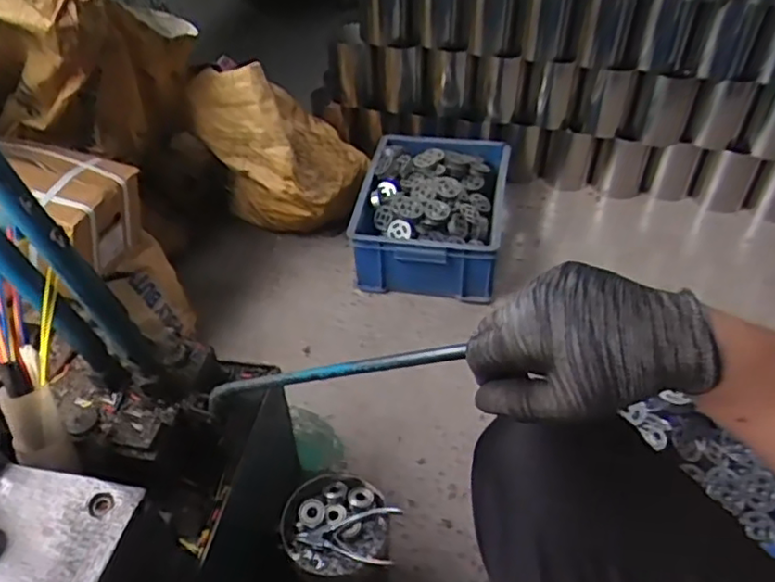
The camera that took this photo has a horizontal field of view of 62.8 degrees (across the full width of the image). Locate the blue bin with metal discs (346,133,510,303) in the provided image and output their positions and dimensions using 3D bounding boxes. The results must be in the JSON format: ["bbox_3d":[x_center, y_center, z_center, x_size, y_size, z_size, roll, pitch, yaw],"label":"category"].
[{"bbox_3d":[0.103,-0.186,1.416,0.300,0.159,0.441,8,44,10],"label":"blue bin with metal discs"}]

